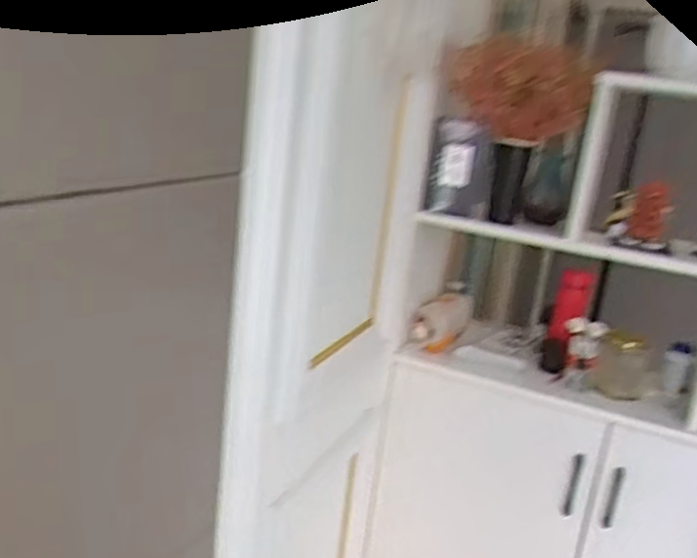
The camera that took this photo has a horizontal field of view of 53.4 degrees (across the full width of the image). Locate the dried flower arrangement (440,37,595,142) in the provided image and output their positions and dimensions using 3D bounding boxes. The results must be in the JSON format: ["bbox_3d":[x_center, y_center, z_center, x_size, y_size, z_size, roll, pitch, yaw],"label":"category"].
[{"bbox_3d":[0.320,-0.368,1.349,0.174,0.172,0.237,-3,19,-31],"label":"dried flower arrangement"}]

